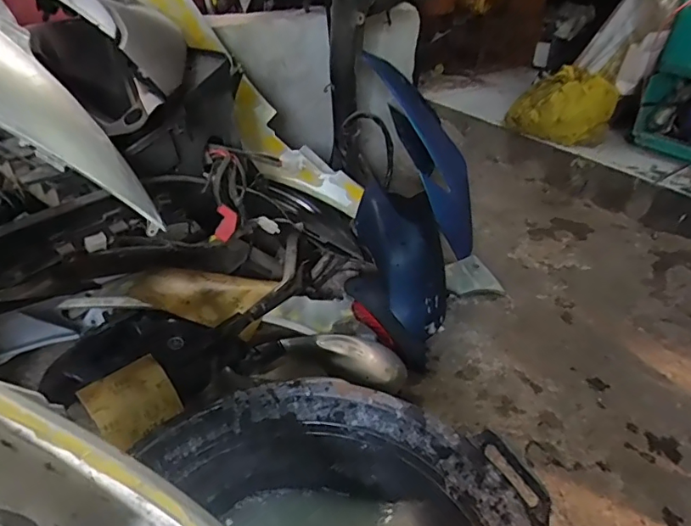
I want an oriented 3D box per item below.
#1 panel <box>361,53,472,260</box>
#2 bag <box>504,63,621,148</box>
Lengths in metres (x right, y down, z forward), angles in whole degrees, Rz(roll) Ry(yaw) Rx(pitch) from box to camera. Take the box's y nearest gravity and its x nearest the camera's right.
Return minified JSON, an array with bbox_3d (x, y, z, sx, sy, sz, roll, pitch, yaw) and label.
[{"bbox_3d":[0.188,-0.234,1.056,0.073,0.469,0.149,-17,13,44],"label":"panel"},{"bbox_3d":[0.642,-0.471,1.482,0.287,0.179,0.217,20,36,20],"label":"bag"}]

